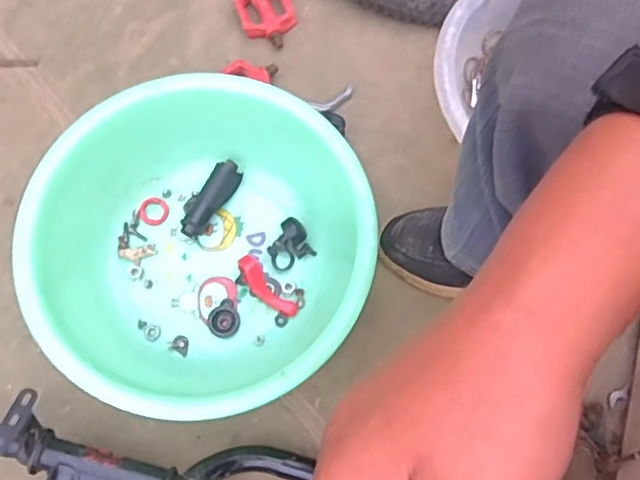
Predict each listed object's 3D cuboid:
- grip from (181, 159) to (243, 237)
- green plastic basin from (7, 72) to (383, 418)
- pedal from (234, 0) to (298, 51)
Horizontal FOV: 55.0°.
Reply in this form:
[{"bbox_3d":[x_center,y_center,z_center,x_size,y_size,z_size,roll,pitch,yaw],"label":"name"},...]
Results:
[{"bbox_3d":[-0.132,-0.049,0.747,0.030,0.034,0.104,31,73,9],"label":"grip"},{"bbox_3d":[-0.130,0.001,0.678,0.349,0.133,0.322,0,71,-1],"label":"green plastic basin"},{"bbox_3d":[-0.073,-0.308,0.845,0.075,0.031,0.093,-14,72,-6],"label":"pedal"}]

